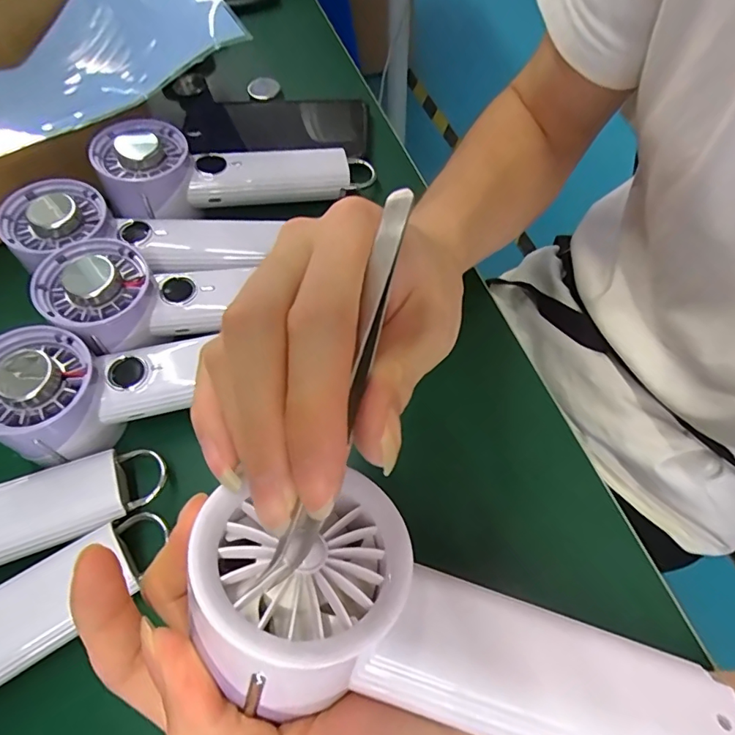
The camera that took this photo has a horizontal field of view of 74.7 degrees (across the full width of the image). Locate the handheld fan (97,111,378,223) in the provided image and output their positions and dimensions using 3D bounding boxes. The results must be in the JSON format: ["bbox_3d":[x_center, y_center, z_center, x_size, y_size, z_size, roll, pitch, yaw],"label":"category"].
[{"bbox_3d":[-0.094,-0.145,0.361,0.194,0.043,0.062,-7,62,-19],"label":"handheld fan"}]

